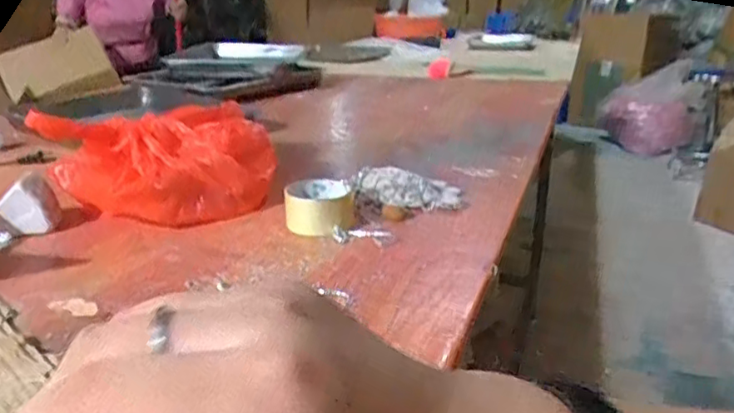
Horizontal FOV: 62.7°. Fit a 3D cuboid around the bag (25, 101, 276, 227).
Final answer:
[{"bbox_3d":[-0.244,-0.055,0.753,0.275,0.113,0.174,-14,25,-32],"label":"bag"}]

